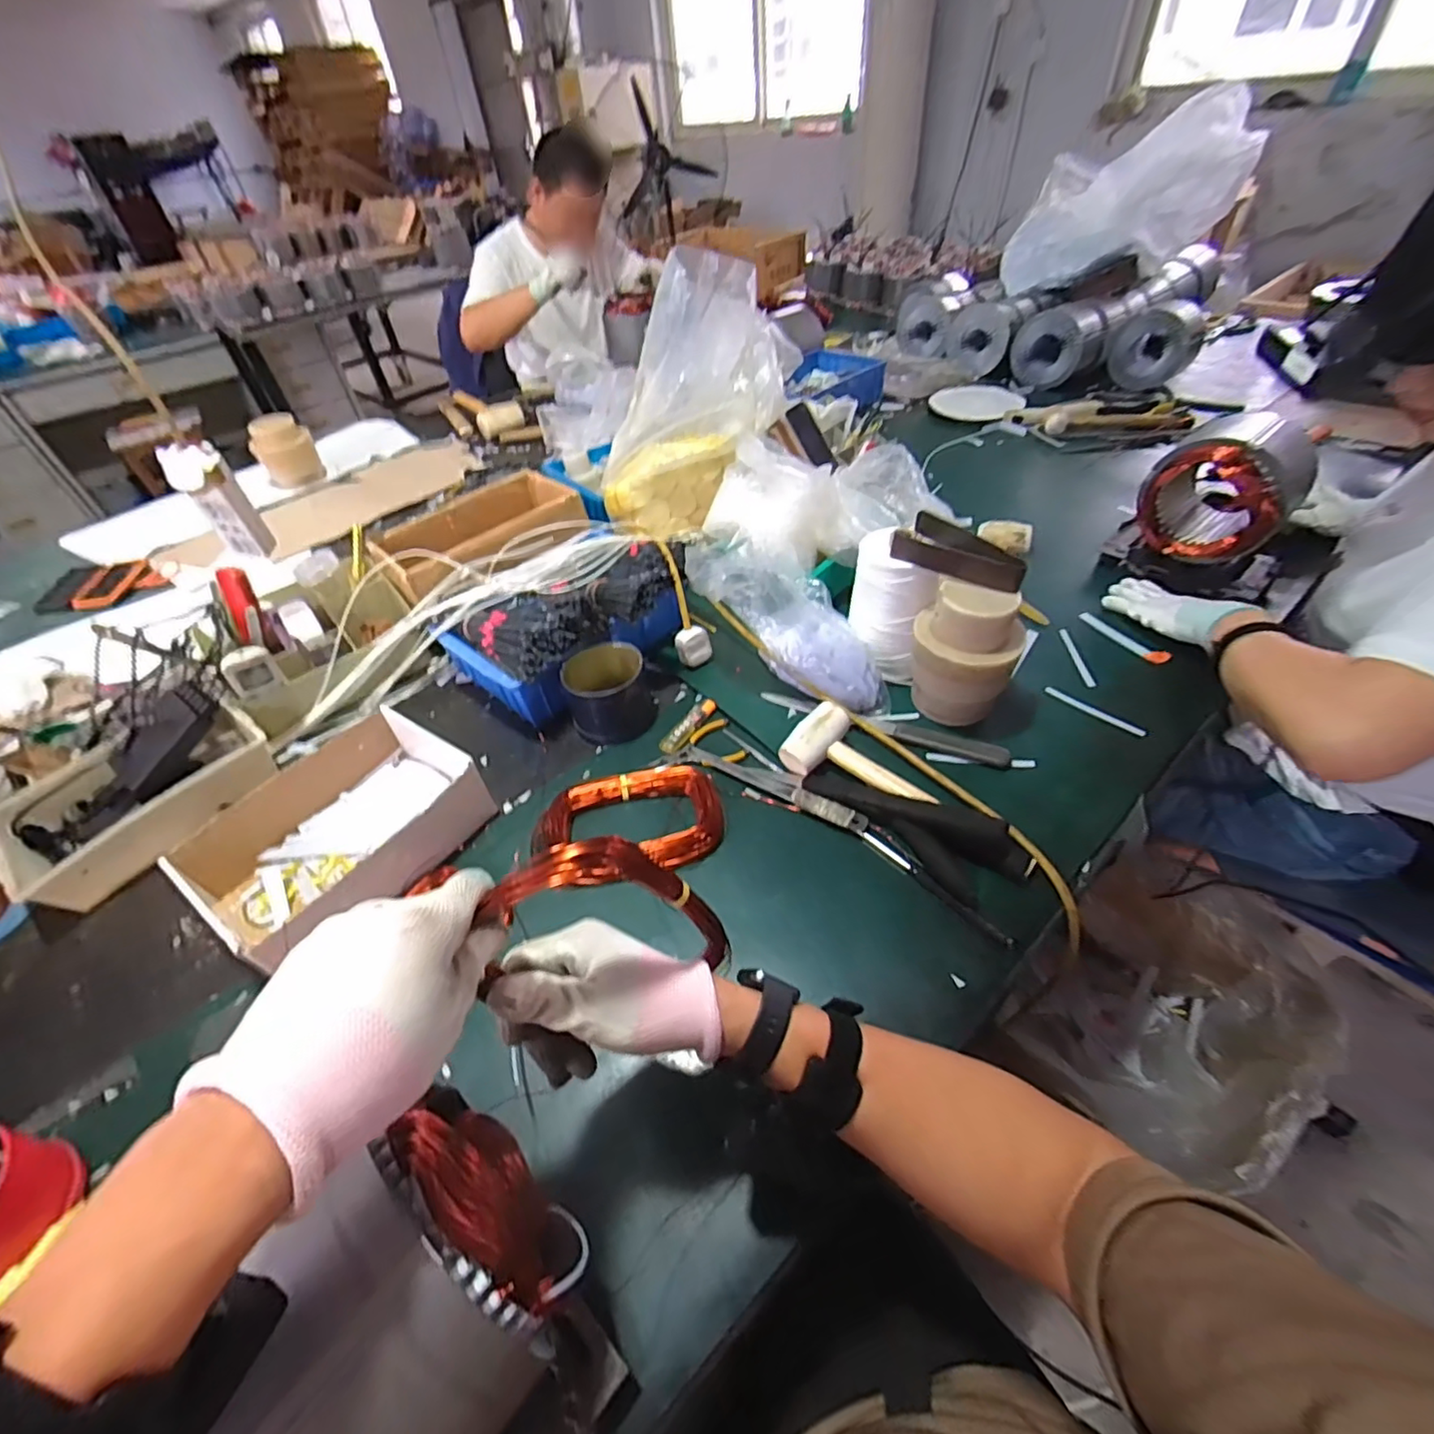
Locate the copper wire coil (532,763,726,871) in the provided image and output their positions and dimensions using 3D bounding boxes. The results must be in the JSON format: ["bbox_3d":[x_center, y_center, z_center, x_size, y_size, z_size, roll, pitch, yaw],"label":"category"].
[{"bbox_3d":[-0.091,0.105,0.623,0.191,0.028,0.109,-12,46,-6],"label":"copper wire coil"}]

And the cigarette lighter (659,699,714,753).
[{"bbox_3d":[-0.034,0.009,0.725,0.026,0.009,0.087,22,52,25],"label":"cigarette lighter"}]

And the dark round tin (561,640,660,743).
[{"bbox_3d":[-0.127,-0.030,0.727,0.098,0.064,0.101,-3,45,3],"label":"dark round tin"}]

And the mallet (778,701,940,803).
[{"bbox_3d":[0.142,0.049,0.626,0.073,0.040,0.146,-35,52,-26],"label":"mallet"}]

